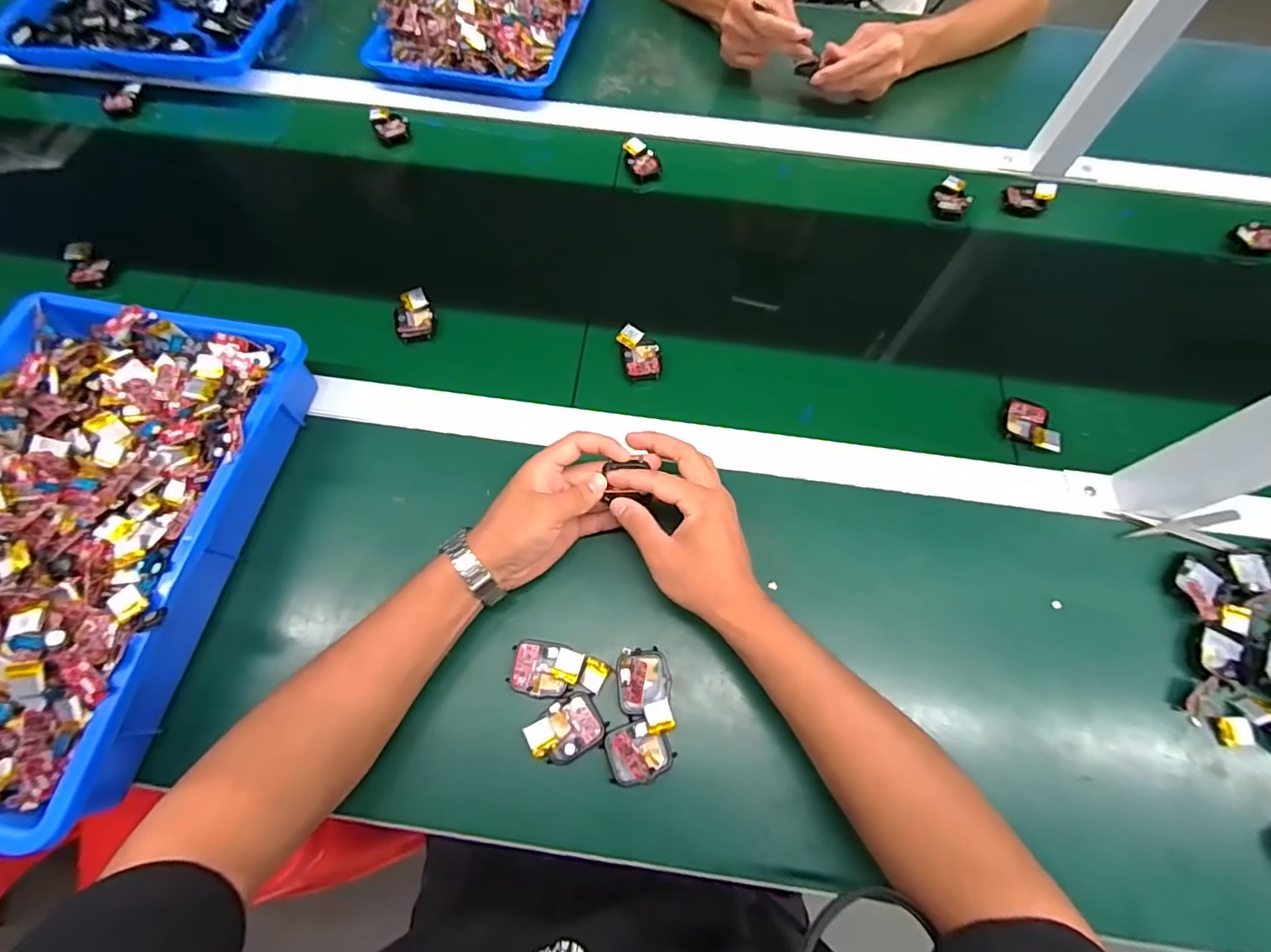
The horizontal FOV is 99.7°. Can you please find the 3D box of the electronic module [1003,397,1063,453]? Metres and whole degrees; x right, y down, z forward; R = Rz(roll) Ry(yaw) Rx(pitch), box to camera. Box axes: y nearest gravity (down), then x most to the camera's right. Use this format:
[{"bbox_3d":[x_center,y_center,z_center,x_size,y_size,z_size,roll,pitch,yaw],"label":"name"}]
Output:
[{"bbox_3d":[0.369,-0.049,0.495,0.050,0.014,0.045,28,69,11],"label":"electronic module"}]

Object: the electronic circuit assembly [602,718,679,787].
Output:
[{"bbox_3d":[0.001,0.197,0.382,0.046,0.010,0.039,-21,68,-10],"label":"electronic circuit assembly"}]

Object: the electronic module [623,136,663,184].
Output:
[{"bbox_3d":[0.009,-0.371,0.632,0.039,0.022,0.051,-14,71,-5],"label":"electronic module"}]

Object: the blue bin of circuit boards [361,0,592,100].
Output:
[{"bbox_3d":[-0.196,-0.618,0.700,0.251,0.063,0.272,9,66,4],"label":"blue bin of circuit boards"}]

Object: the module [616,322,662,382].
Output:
[{"bbox_3d":[0.004,-0.120,0.517,0.036,0.012,0.056,-16,71,-6],"label":"module"}]

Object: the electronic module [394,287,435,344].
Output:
[{"bbox_3d":[-0.219,-0.160,0.531,0.034,0.010,0.053,-9,85,-22],"label":"electronic module"}]

